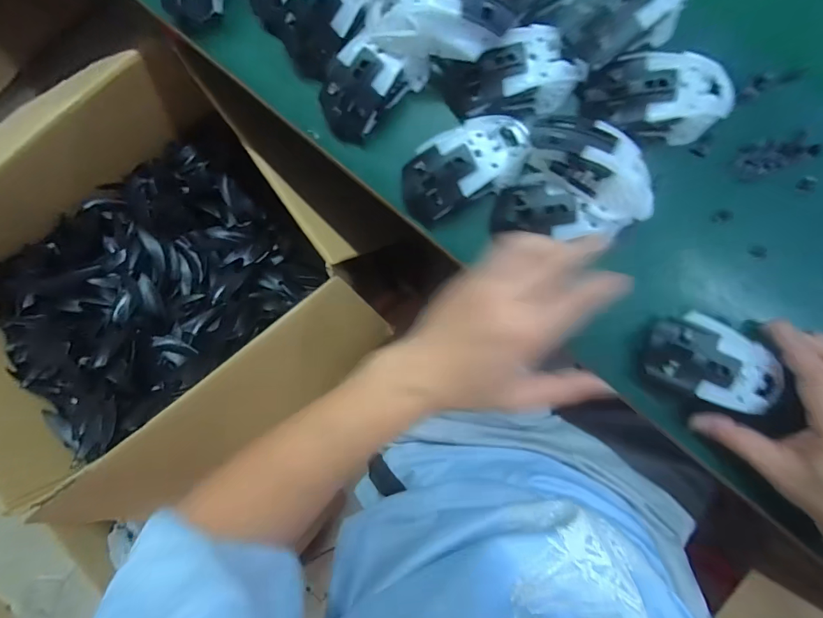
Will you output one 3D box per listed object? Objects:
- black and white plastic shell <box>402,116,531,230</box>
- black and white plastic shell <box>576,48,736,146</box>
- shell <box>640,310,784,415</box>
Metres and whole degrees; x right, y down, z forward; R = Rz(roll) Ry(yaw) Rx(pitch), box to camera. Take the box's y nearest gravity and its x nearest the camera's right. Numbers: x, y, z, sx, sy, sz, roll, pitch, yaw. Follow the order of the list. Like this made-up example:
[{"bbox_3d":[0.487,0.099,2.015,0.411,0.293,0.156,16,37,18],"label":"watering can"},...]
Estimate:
[{"bbox_3d":[0.045,-0.125,0.346,0.112,0.035,0.063,-27,88,3],"label":"black and white plastic shell"},{"bbox_3d":[0.209,-0.178,0.330,0.121,0.036,0.065,11,90,4],"label":"black and white plastic shell"},{"bbox_3d":[0.245,0.040,0.323,0.098,0.029,0.066,16,91,4],"label":"shell"}]

